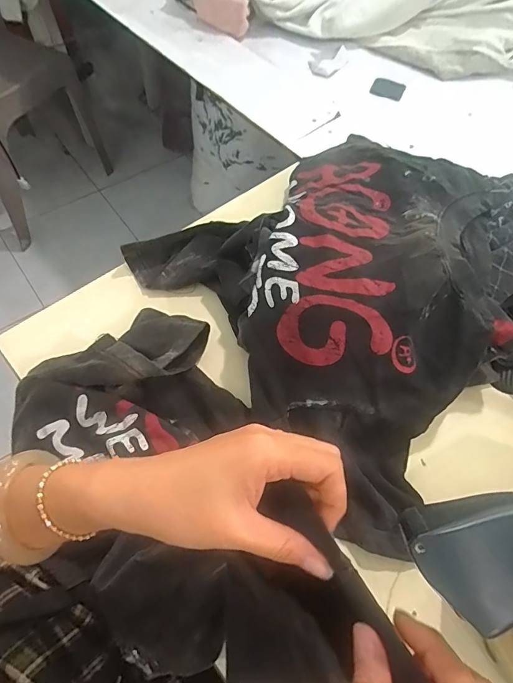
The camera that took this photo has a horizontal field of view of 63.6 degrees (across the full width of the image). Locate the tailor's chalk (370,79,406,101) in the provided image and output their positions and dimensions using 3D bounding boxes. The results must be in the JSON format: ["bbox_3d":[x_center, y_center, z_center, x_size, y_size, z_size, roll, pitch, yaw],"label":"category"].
[{"bbox_3d":[0.254,-0.490,0.804,0.062,0.008,0.049,22,63,8],"label":"tailor's chalk"}]

